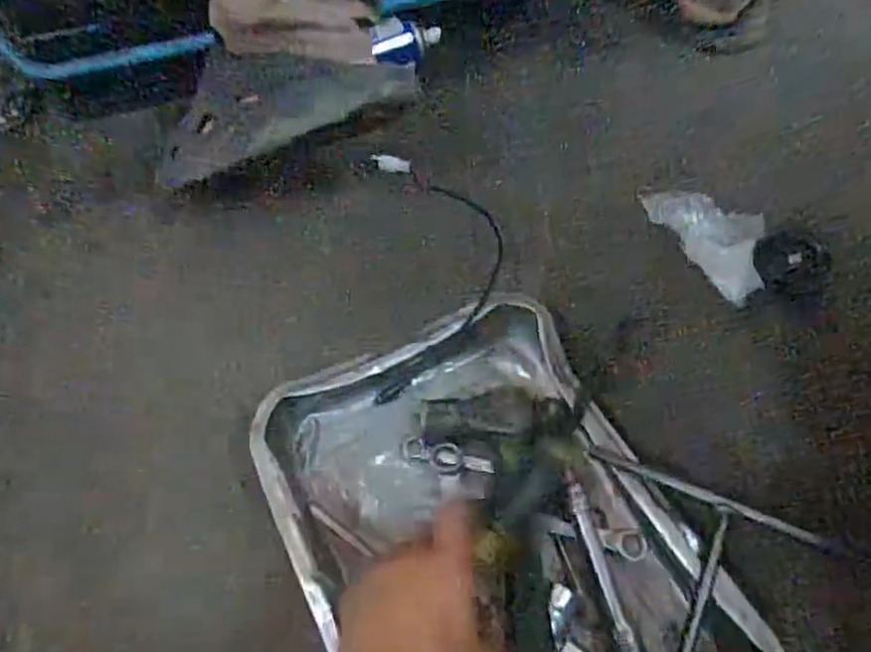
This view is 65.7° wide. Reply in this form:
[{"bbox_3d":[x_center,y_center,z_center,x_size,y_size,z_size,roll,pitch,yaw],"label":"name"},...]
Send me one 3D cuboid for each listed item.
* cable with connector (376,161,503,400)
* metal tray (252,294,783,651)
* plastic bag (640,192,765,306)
[{"bbox_3d":[0.001,-0.054,0.595,0.114,0.044,0.240,-4,59,2],"label":"cable with connector"},{"bbox_3d":[0.036,0.160,0.476,0.268,0.055,0.344,-25,61,-10],"label":"metal tray"},{"bbox_3d":[0.255,-0.085,0.615,0.070,0.013,0.131,-38,61,8],"label":"plastic bag"}]

